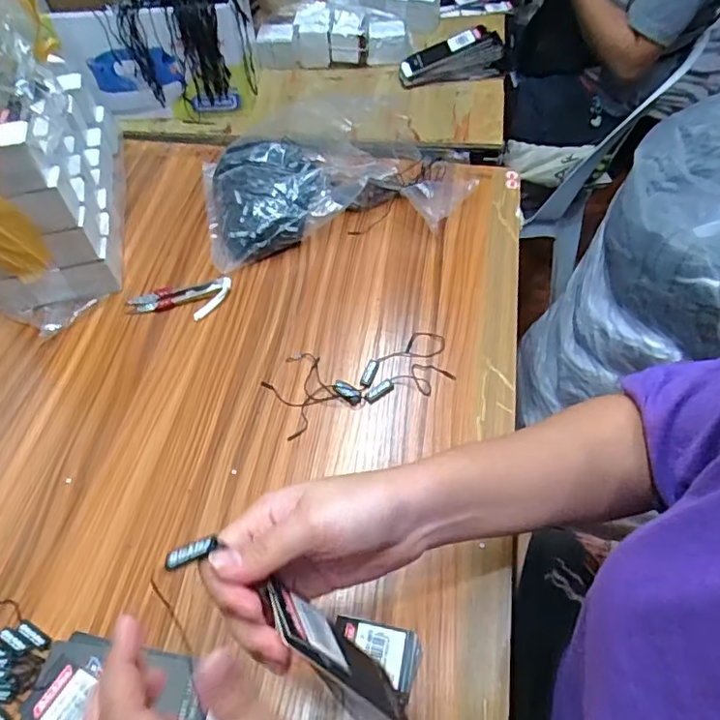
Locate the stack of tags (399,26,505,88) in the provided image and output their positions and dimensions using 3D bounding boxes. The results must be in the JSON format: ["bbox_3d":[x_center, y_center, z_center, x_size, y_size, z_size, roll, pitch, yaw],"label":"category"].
[{"bbox_3d":[0.123,-0.409,0.755,0.137,0.048,0.046,-7,56,-3],"label":"stack of tags"}]

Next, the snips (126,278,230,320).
[{"bbox_3d":[-0.184,-0.059,0.569,0.103,0.007,0.043,-7,56,-3],"label":"snips"}]

